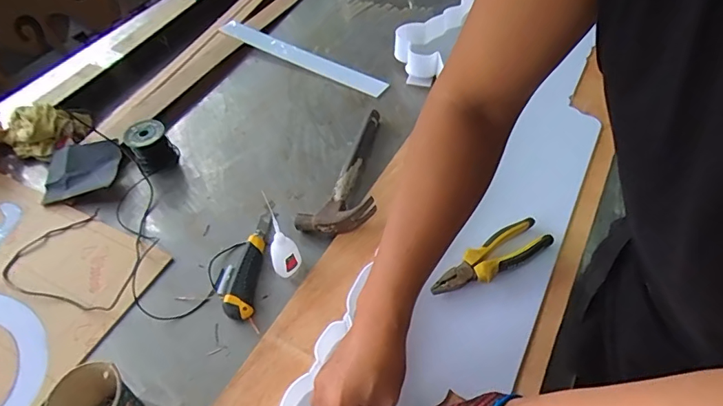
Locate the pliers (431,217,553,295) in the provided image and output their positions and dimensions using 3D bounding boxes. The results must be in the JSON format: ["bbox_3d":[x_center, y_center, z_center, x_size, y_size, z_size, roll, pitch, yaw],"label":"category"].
[{"bbox_3d":[0.179,0.077,0.647,0.187,0.022,0.051,-24,52,-16],"label":"pliers"}]

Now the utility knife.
[{"bbox_3d":[-0.169,0.087,0.697,0.041,0.023,0.185,0,49,4],"label":"utility knife"}]

